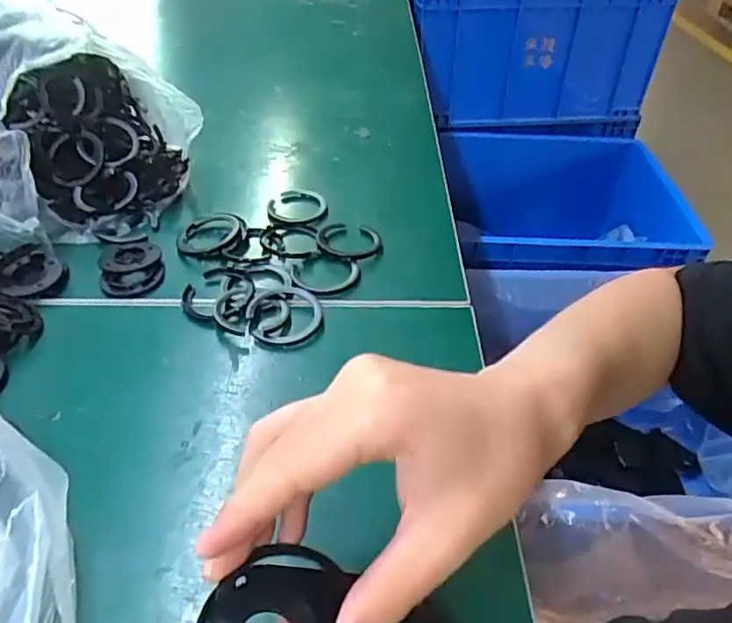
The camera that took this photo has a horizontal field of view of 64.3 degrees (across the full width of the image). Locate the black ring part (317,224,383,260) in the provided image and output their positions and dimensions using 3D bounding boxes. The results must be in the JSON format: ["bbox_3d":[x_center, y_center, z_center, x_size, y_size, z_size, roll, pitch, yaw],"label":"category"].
[{"bbox_3d":[-0.013,-0.056,0.459,0.049,0.008,0.047,-2,42,-4],"label":"black ring part"}]

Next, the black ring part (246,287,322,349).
[{"bbox_3d":[-0.055,0.003,0.396,0.050,0.010,0.050,0,41,0],"label":"black ring part"}]

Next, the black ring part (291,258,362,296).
[{"bbox_3d":[-0.030,-0.025,0.431,0.051,0.008,0.051,1,42,-1],"label":"black ring part"}]

